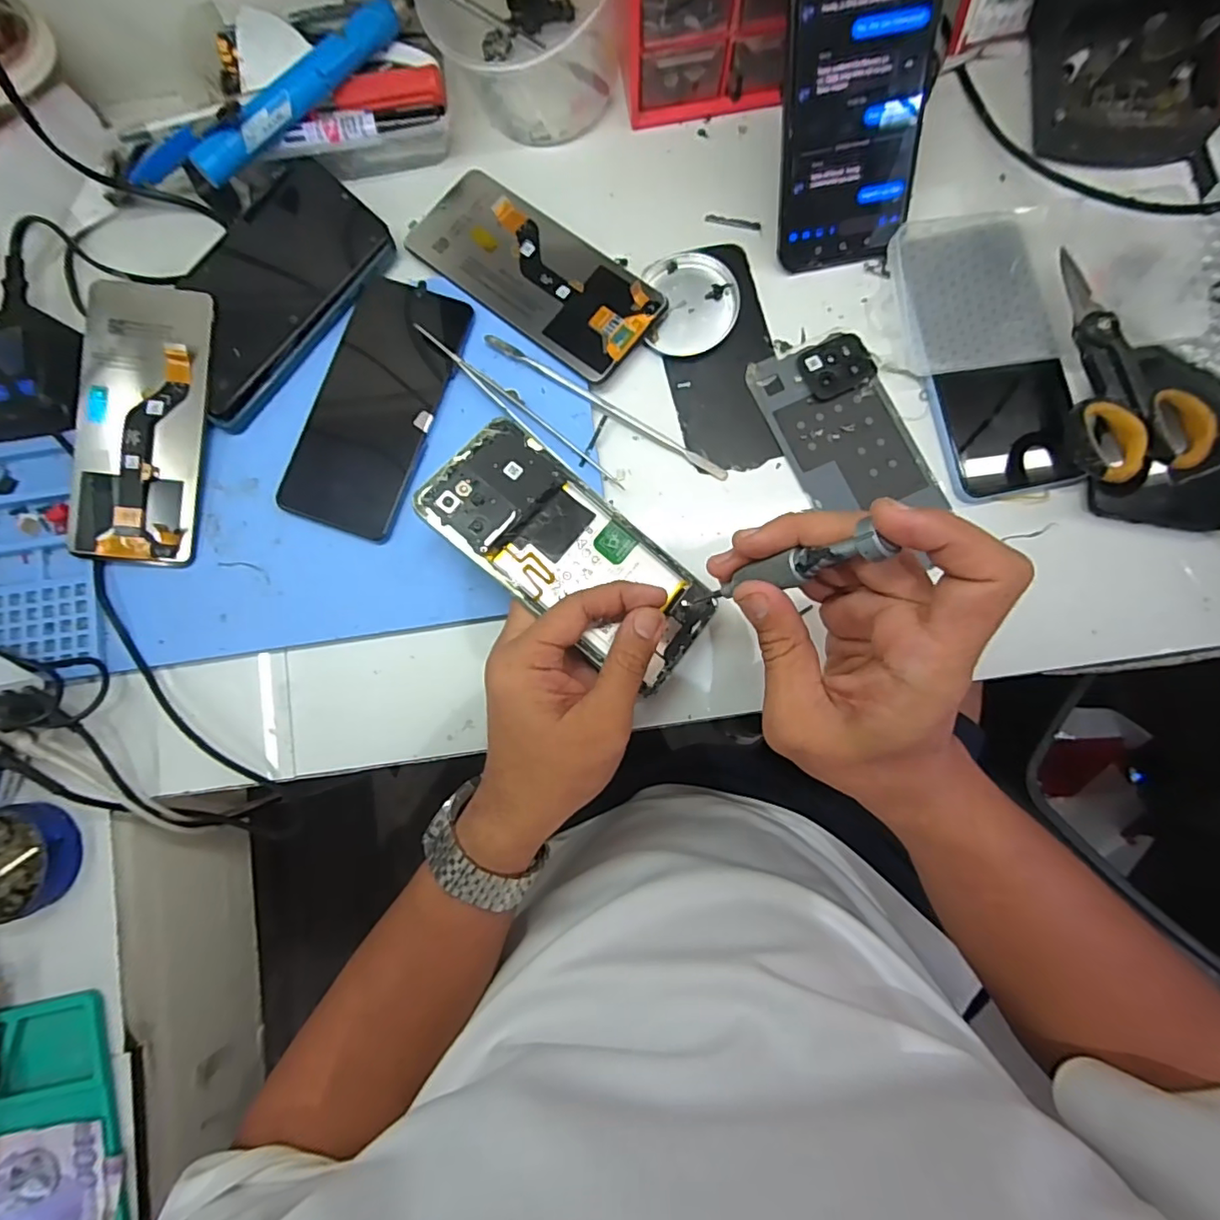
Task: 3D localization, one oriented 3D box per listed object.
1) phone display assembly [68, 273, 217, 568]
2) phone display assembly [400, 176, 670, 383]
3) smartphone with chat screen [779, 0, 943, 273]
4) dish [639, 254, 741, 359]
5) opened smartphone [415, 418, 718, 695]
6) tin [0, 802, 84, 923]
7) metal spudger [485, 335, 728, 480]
[{"bbox_3d":[-0.283,-0.113,0.338,0.073,0.008,0.167,6,90,-3],"label":"phone display assembly"},{"bbox_3d":[-0.050,-0.216,0.357,0.167,0.007,0.074,39,85,9],"label":"phone display assembly"},{"bbox_3d":[0.134,-0.284,0.304,0.079,0.009,0.166,-11,130,0],"label":"smartphone with chat screen"},{"bbox_3d":[0.050,-0.191,0.353,0.059,0.010,0.063,0,84,2],"label":"dish"},{"bbox_3d":[-0.021,-0.030,0.304,0.161,0.004,0.073,40,72,-2],"label":"opened smartphone"},{"bbox_3d":[-0.339,0.141,0.319,0.056,0.021,0.057,0,84,2],"label":"tin"},{"bbox_3d":[-0.002,-0.125,0.344,0.167,0.005,0.007,30,86,5],"label":"metal spudger"}]

